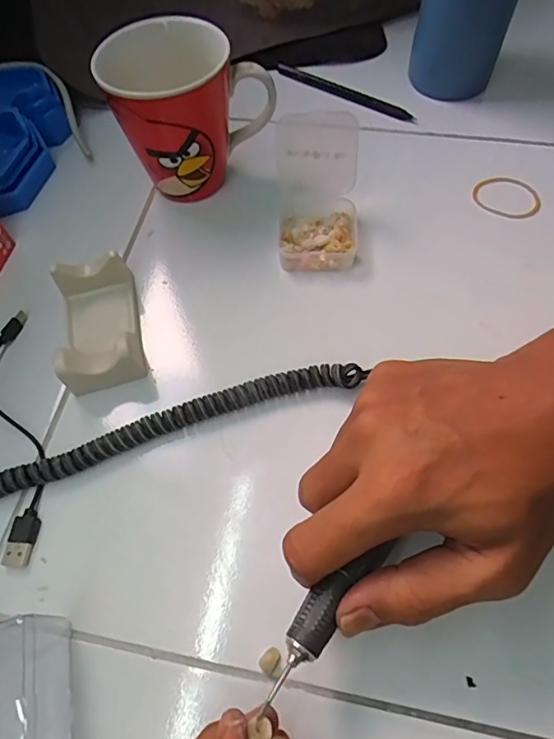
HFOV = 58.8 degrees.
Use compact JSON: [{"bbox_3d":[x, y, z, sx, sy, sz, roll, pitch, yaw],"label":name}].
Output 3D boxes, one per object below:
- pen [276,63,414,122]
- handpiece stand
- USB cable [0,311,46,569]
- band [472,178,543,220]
[{"bbox_3d":[0.058,-0.246,0.437,0.135,0.012,0.010,31,66,18],"label":"pen"},{"bbox_3d":[-0.113,-0.028,0.308,0.046,0.026,0.090,-13,61,-5],"label":"handpiece stand"},{"bbox_3d":[-0.159,0.033,0.291,0.030,0.009,0.162,-17,61,-7],"label":"USB cable"},{"bbox_3d":[0.175,-0.131,0.373,0.049,0.005,0.041,27,68,17],"label":"band"}]

